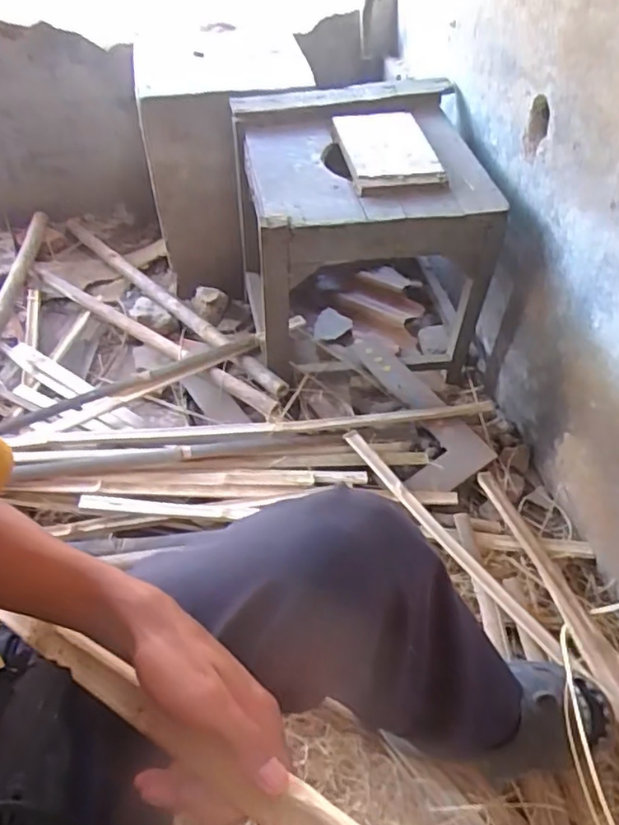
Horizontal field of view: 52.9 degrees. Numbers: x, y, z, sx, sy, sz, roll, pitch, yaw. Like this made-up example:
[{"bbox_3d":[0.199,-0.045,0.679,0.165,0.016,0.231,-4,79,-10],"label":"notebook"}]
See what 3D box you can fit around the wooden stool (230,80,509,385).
[{"bbox_3d":[0.090,-0.355,1.309,0.460,0.451,0.479,-4,48,-1],"label":"wooden stool"}]

